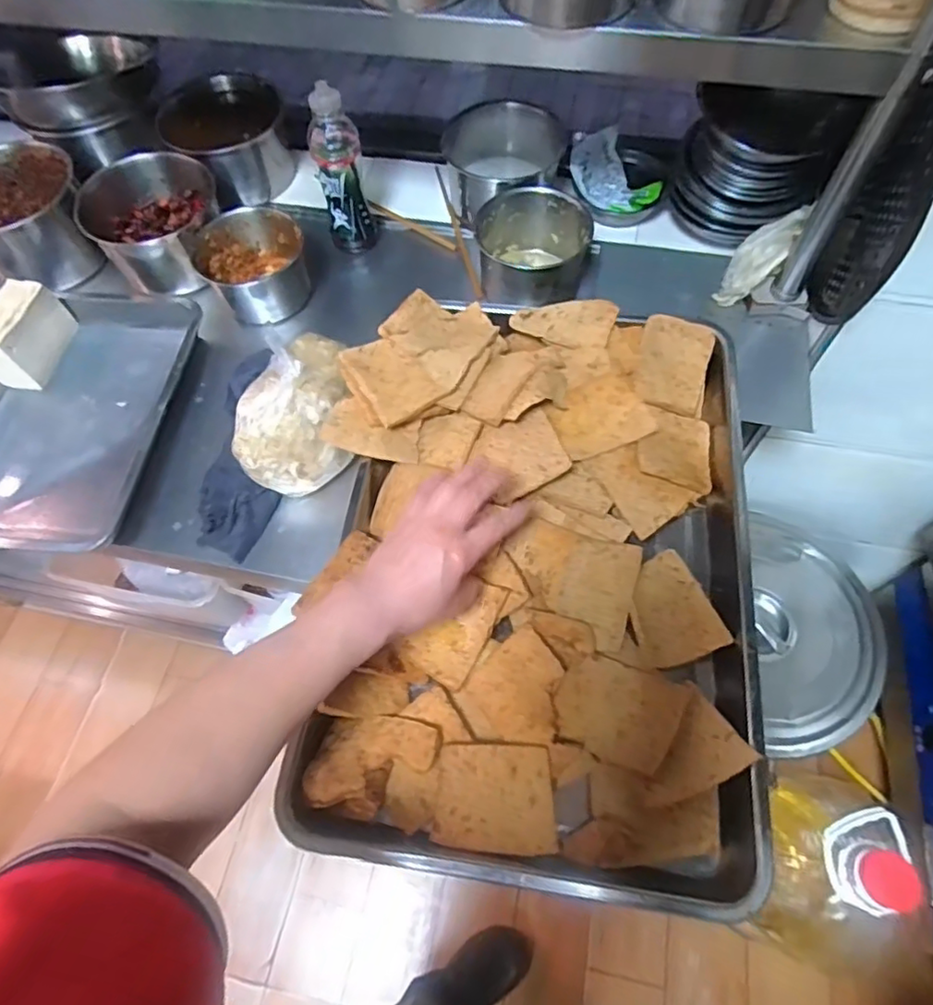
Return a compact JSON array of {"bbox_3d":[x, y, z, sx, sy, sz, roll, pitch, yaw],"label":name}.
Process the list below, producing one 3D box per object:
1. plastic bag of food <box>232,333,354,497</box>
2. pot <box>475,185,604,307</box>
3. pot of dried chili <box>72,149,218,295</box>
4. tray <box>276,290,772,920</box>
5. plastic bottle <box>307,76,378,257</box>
[{"bbox_3d":[-0.202,-0.103,0.737,0.130,0.135,0.149,-2,63,1],"label":"plastic bag of food"},{"bbox_3d":[0.092,-0.356,0.874,0.154,0.099,0.143,-1,63,2],"label":"pot"},{"bbox_3d":[-0.457,-0.412,0.921,0.190,0.127,0.187,-34,67,-14],"label":"pot of dried chili"},{"bbox_3d":[0.070,0.042,0.607,0.411,0.068,0.581,3,63,4],"label":"tray"},{"bbox_3d":[-0.178,-0.464,0.884,0.067,0.229,0.055,-11,63,-4],"label":"plastic bottle"}]

